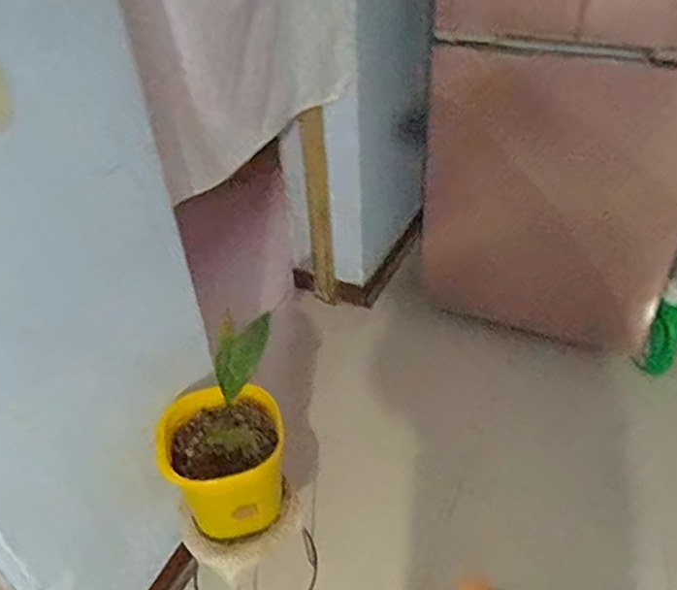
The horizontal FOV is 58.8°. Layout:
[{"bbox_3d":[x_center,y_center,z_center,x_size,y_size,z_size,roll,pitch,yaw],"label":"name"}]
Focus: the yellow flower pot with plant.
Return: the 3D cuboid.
[{"bbox_3d":[-0.219,0.260,1.153,0.205,0.332,0.257,-5,40,-2],"label":"yellow flower pot with plant"}]

